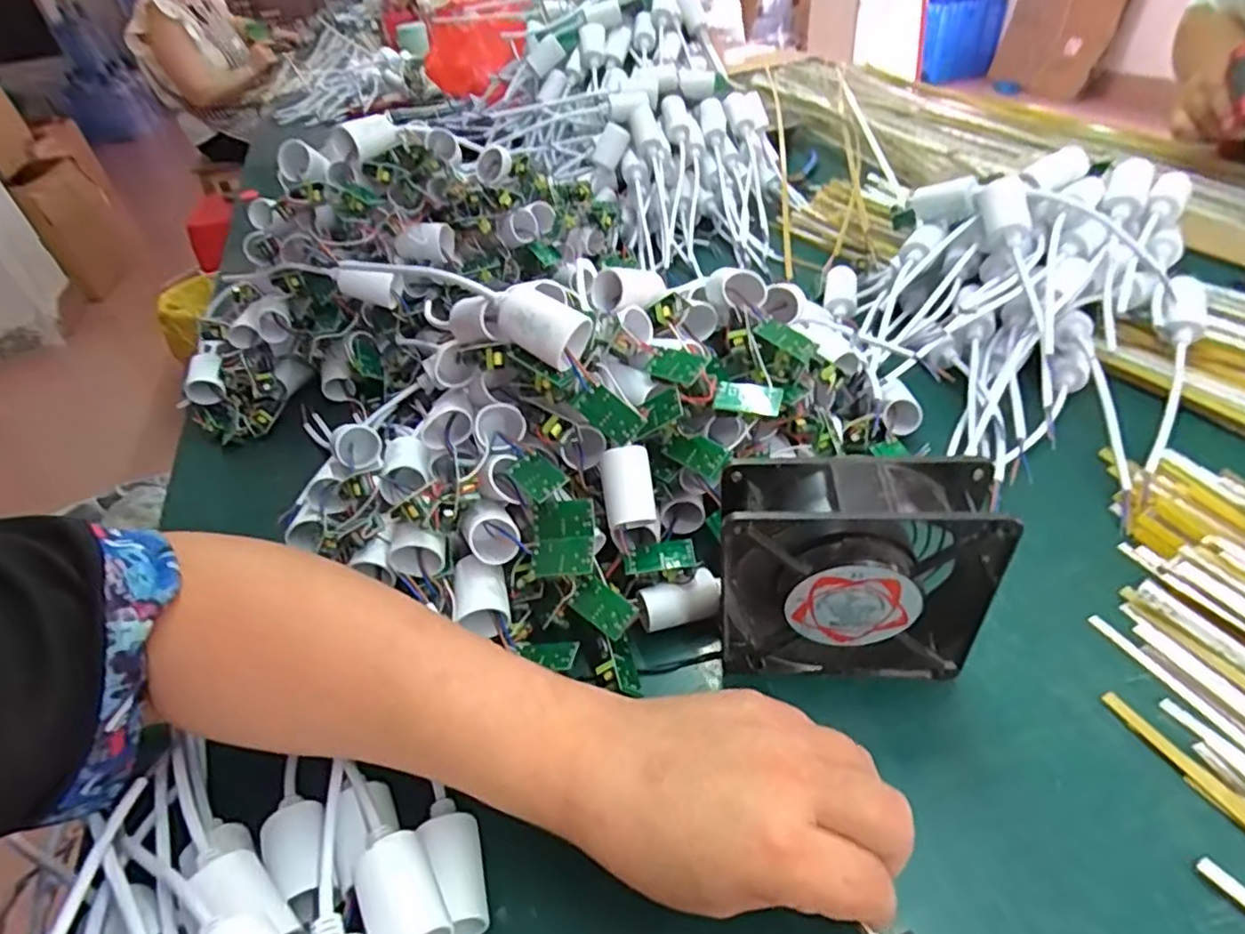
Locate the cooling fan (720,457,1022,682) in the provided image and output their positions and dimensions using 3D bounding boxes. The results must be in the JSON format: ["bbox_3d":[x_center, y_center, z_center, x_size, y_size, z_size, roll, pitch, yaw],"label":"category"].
[{"bbox_3d":[0.110,0.052,0.316,0.121,0.120,0.038,-1,41,7],"label":"cooling fan"}]

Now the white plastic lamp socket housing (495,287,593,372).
[{"bbox_3d":[-0.042,-0.074,0.348,0.049,0.032,0.029,32,87,14],"label":"white plastic lamp socket housing"}]

